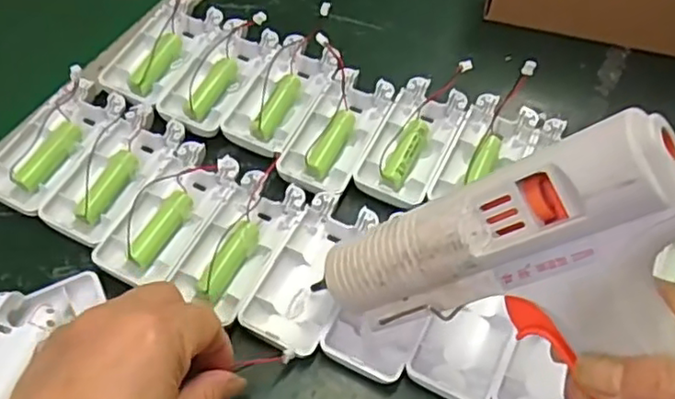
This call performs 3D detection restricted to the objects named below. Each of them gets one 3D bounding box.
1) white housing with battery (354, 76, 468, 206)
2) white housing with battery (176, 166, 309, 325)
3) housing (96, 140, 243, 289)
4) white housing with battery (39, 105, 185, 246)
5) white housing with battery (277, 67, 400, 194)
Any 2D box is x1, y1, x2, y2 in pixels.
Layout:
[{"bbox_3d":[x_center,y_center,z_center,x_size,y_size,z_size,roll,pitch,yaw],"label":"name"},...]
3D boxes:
[{"bbox_3d":[0.048,-0.037,0.420,0.043,0.015,0.094,23,61,14],"label":"white housing with battery"},{"bbox_3d":[-0.053,0.024,0.377,0.043,0.015,0.086,24,61,14],"label":"white housing with battery"},{"bbox_3d":[-0.097,0.010,0.385,0.050,0.014,0.093,26,61,15],"label":"housing"},{"bbox_3d":[-0.135,-0.014,0.402,0.044,0.014,0.096,25,61,14],"label":"white housing with battery"},{"bbox_3d":[0.000,-0.043,0.420,0.046,0.016,0.094,23,60,13],"label":"white housing with battery"}]

